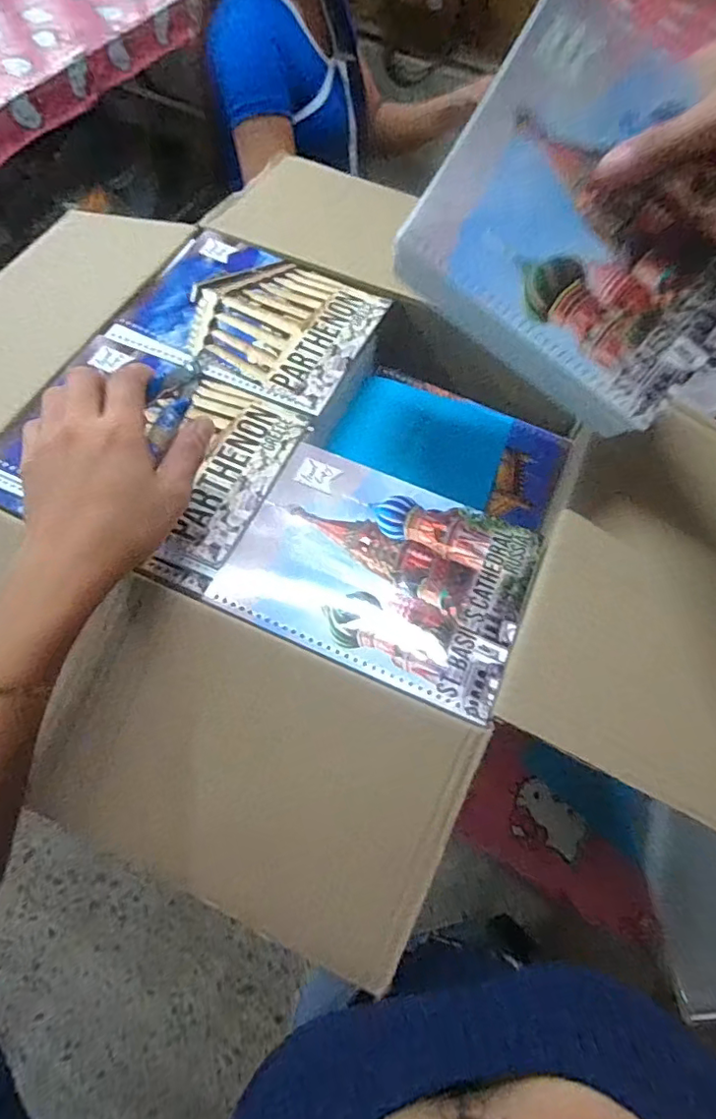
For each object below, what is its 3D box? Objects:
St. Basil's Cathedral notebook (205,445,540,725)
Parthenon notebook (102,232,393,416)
[{"bbox_3d":[0.017,0.005,0.387,0.194,0.006,0.144,23,64,8],"label":"St. Basil's Cathedral notebook"},{"bbox_3d":[-0.093,-0.214,0.487,0.200,0.007,0.151,23,64,8],"label":"Parthenon notebook"}]

